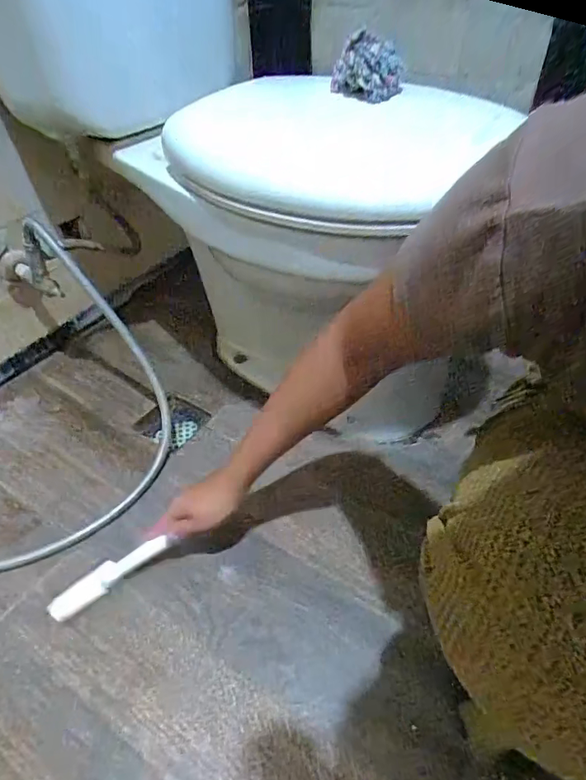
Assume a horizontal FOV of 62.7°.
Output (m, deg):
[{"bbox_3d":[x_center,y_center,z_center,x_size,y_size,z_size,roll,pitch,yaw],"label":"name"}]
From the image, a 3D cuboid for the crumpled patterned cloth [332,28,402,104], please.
[{"bbox_3d":[0.086,-0.372,0.556,0.081,0.059,0.059,3,45,6],"label":"crumpled patterned cloth"}]

